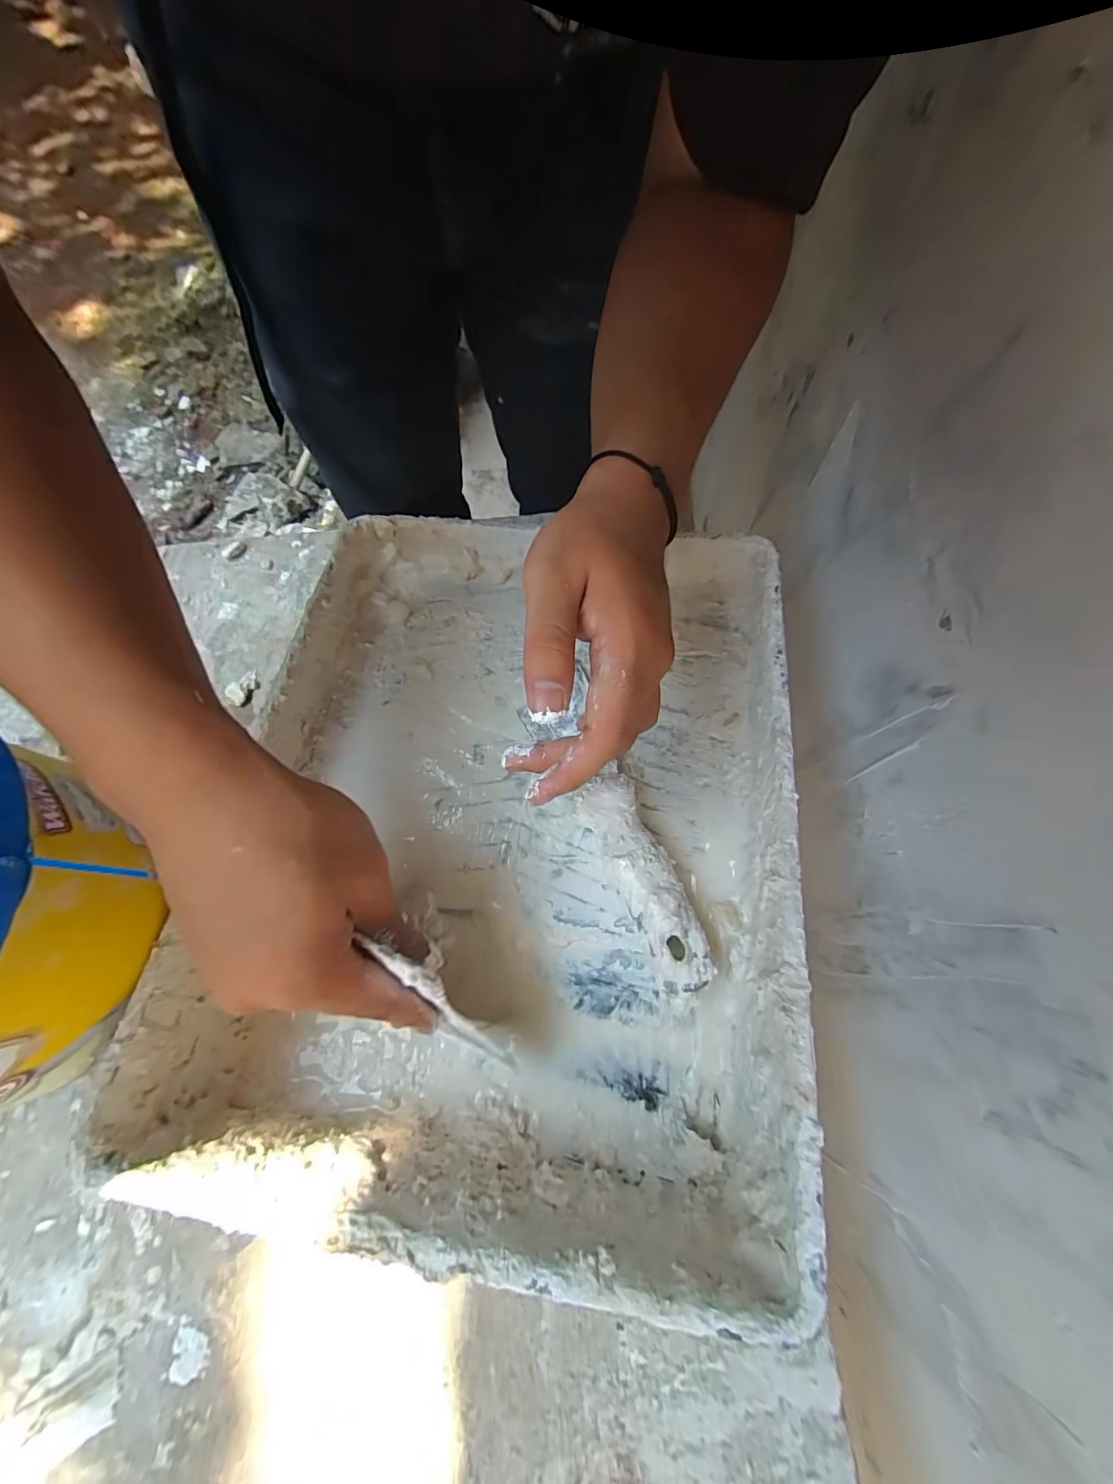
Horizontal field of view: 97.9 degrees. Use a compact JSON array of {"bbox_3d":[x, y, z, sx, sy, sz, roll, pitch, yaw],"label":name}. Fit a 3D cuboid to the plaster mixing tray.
[{"bbox_3d":[-0.029,0.037,0.274,0.266,0.104,0.344,8,67,2],"label":"plaster mixing tray"}]

